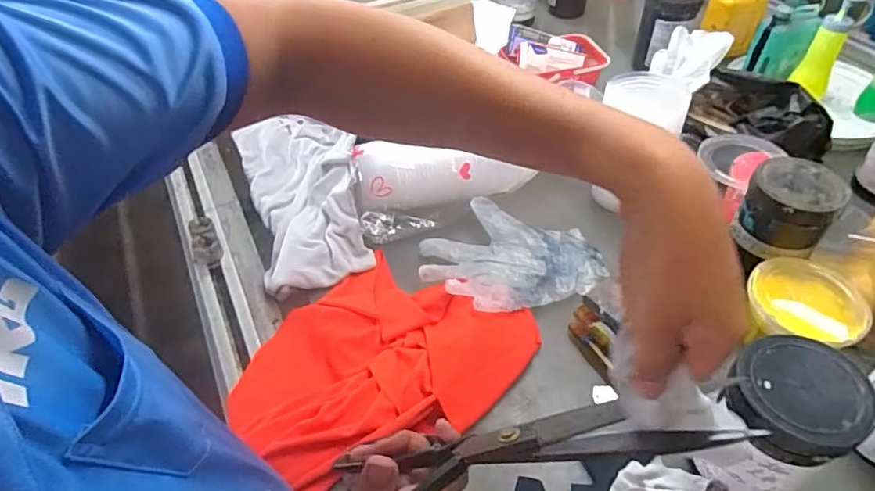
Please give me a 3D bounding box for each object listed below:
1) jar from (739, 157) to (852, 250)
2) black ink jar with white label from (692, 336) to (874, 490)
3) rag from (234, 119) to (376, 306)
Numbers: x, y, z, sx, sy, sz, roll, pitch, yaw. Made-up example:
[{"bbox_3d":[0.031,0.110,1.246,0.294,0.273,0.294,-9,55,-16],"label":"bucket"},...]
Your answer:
[{"bbox_3d":[0.455,-0.053,0.722,0.101,0.090,0.099,0,46,0],"label":"jar"},{"bbox_3d":[0.325,0.166,0.533,0.104,0.144,0.106,0,46,0],"label":"black ink jar with white label"},{"bbox_3d":[-0.220,-0.103,0.896,0.170,0.089,0.393,-15,48,-14],"label":"rag"}]

